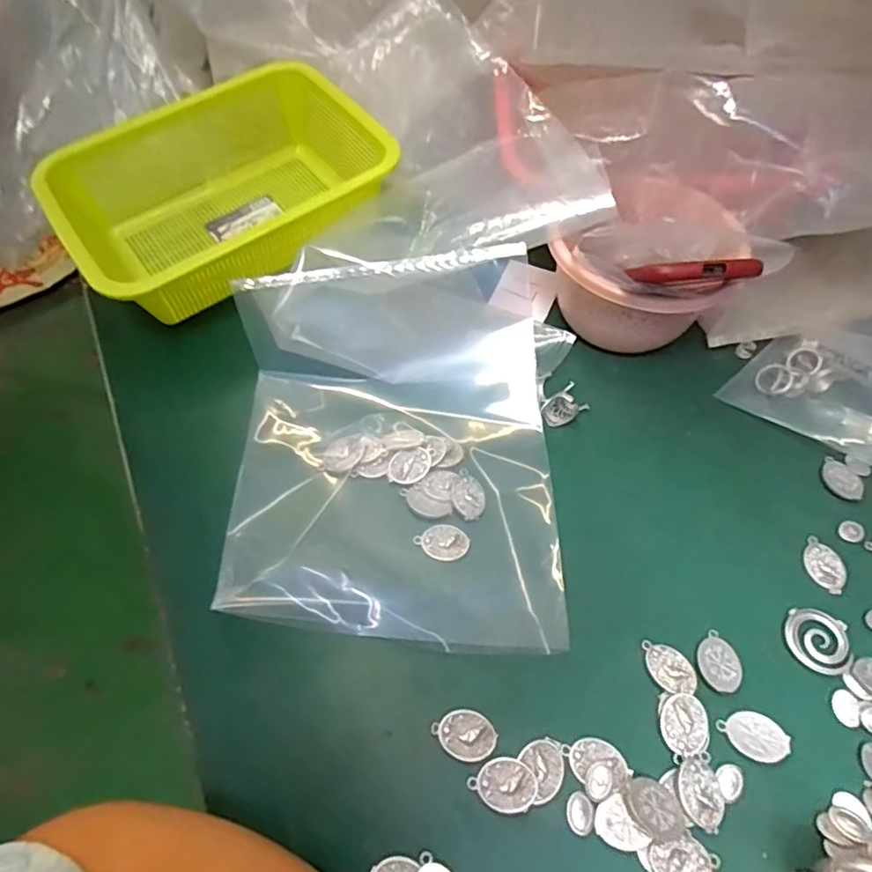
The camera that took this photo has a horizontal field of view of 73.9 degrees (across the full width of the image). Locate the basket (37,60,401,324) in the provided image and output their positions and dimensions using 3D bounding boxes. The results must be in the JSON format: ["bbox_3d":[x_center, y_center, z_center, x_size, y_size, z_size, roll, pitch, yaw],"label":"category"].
[{"bbox_3d":[-0.184,-0.208,0.502,0.260,0.093,0.180,-34,65,-21],"label":"basket"}]

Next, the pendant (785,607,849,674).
[{"bbox_3d":[0.238,0.126,0.362,0.035,0.004,0.037,19,59,10],"label":"pendant"}]

